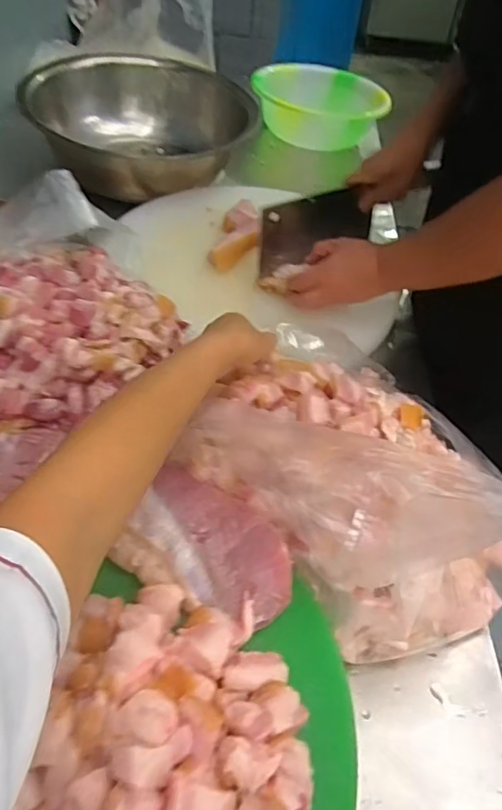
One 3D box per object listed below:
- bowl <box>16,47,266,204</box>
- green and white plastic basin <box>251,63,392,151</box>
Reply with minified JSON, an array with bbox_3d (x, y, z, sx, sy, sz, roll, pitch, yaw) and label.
[{"bbox_3d":[-0.197,-0.519,1.009,0.355,0.138,0.300,24,49,16],"label":"bowl"},{"bbox_3d":[0.140,-0.650,1.175,0.270,0.085,0.246,22,49,15],"label":"green and white plastic basin"}]

